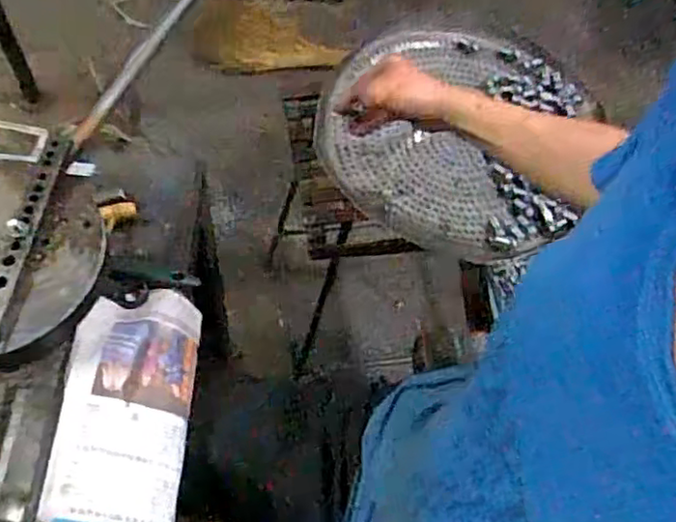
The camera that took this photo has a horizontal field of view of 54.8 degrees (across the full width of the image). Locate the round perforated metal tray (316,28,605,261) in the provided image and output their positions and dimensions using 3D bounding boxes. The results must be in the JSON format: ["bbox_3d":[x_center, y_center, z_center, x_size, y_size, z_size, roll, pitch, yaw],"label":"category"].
[{"bbox_3d":[0.160,-0.180,0.887,0.348,0.047,0.353,2,60,-3],"label":"round perforated metal tray"}]

